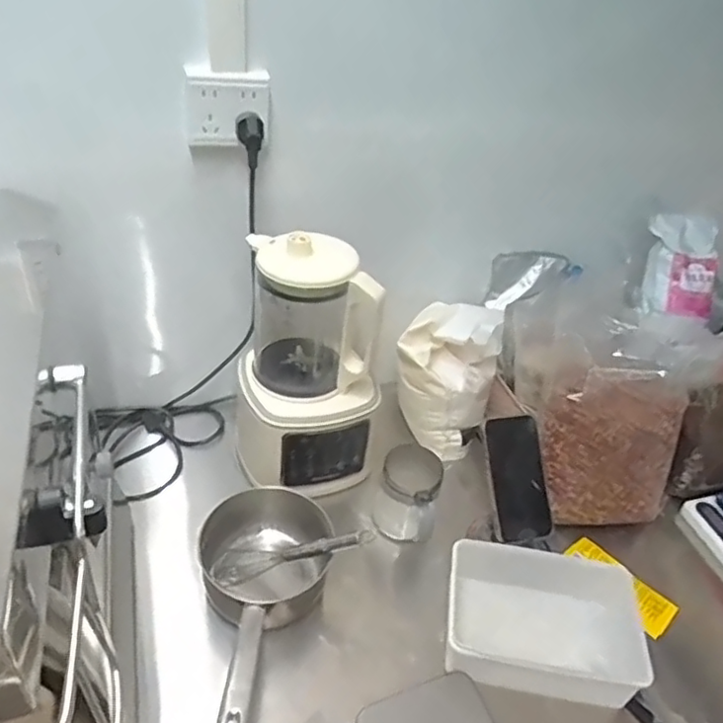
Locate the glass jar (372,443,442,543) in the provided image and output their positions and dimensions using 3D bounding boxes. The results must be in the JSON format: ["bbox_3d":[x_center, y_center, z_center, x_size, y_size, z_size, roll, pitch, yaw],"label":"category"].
[{"bbox_3d":[0.062,0.184,0.851,0.082,0.098,0.102,13,38,6],"label":"glass jar"}]

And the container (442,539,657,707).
[{"bbox_3d":[0.210,0.302,0.731,0.211,0.080,0.137,11,37,4],"label":"container"}]

